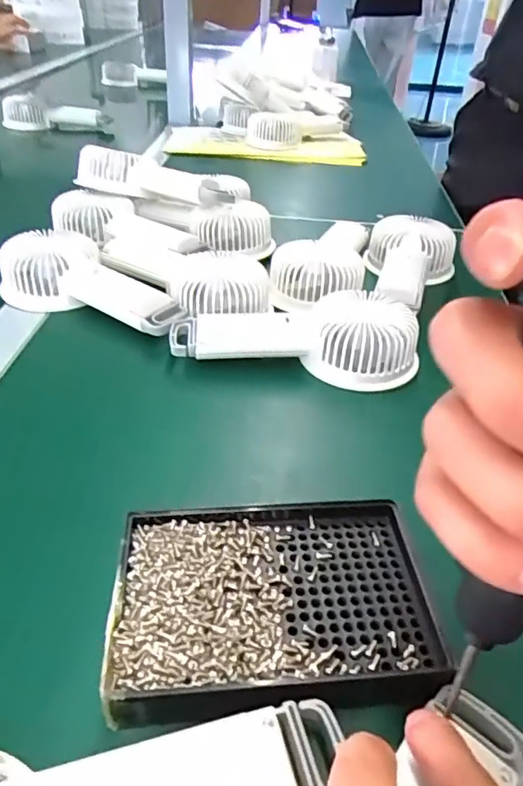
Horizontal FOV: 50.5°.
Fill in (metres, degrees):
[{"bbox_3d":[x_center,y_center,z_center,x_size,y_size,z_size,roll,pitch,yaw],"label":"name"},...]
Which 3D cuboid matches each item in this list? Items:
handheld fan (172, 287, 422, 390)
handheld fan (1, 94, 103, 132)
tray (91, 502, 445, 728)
[{"bbox_3d":[0.028,-0.047,0.423,0.184,0.044,0.081,6,38,3],"label":"handheld fan"},{"bbox_3d":[-0.356,-0.477,0.951,0.162,0.055,0.032,4,38,0],"label":"handheld fan"},{"bbox_3d":[0.006,0.094,0.252,0.139,0.023,0.097,-2,38,-8],"label":"tray"}]

